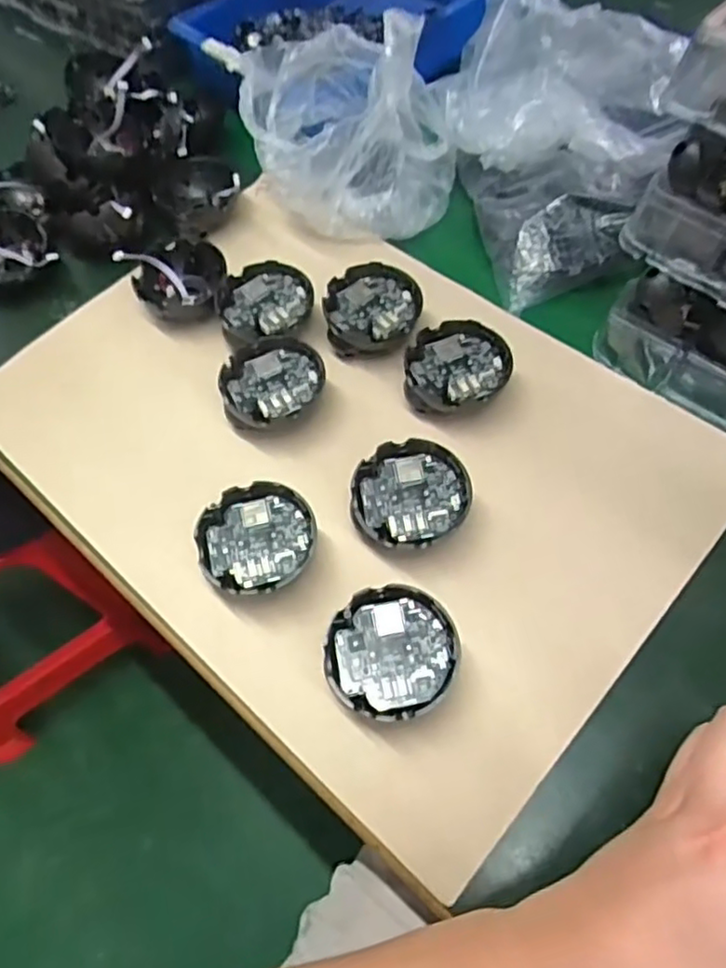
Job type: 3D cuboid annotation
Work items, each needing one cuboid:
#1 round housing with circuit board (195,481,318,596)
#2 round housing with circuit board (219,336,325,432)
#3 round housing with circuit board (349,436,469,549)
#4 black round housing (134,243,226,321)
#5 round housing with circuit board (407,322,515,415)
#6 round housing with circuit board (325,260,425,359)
[{"bbox_3d":[-0.063,0.039,0.408,0.069,0.036,0.069,-1,60,2],"label":"round housing with circuit board"},{"bbox_3d":[-0.062,-0.066,0.464,0.070,0.035,0.067,-1,60,2],"label":"round housing with circuit board"},{"bbox_3d":[0.029,0.012,0.408,0.071,0.035,0.066,-1,60,2],"label":"round housing with circuit board"},{"bbox_3d":[-0.141,-0.159,0.508,0.064,0.029,0.059,-1,60,2],"label":"black round housing"},{"bbox_3d":[0.064,-0.075,0.452,0.067,0.031,0.068,-1,60,2],"label":"round housing with circuit board"},{"bbox_3d":[0.008,-0.126,0.487,0.067,0.031,0.069,-1,60,2],"label":"round housing with circuit board"}]

